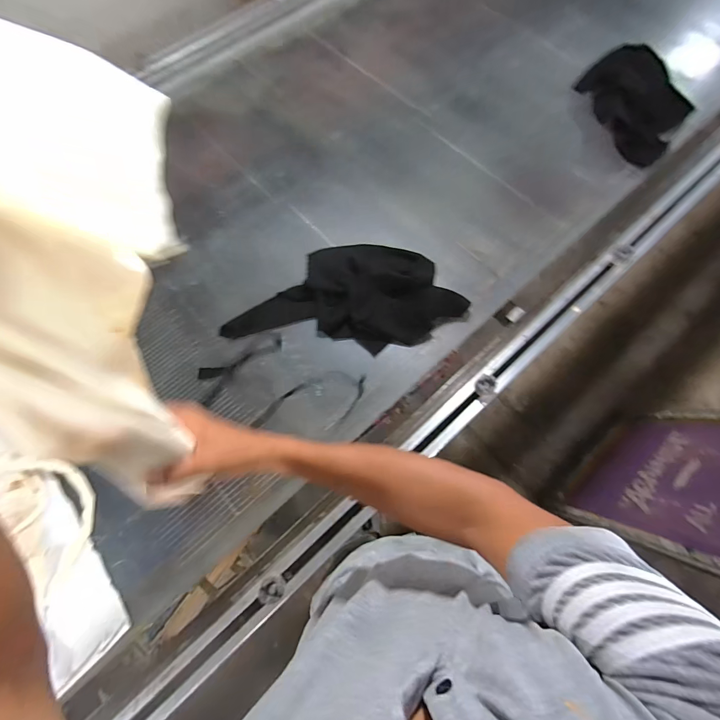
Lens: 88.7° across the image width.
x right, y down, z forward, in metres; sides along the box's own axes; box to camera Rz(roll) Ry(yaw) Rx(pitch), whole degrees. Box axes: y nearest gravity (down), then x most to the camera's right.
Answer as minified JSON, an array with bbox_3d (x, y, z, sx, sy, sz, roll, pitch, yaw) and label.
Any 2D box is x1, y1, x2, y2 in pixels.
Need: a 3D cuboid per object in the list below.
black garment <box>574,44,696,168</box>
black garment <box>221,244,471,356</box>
[{"bbox_3d":[0.744,-0.680,0.969,0.287,0.069,0.348,-20,70,-7],"label":"black garment"},{"bbox_3d":[-0.030,-0.136,0.789,0.485,0.046,0.213,-3,71,-2],"label":"black garment"}]

